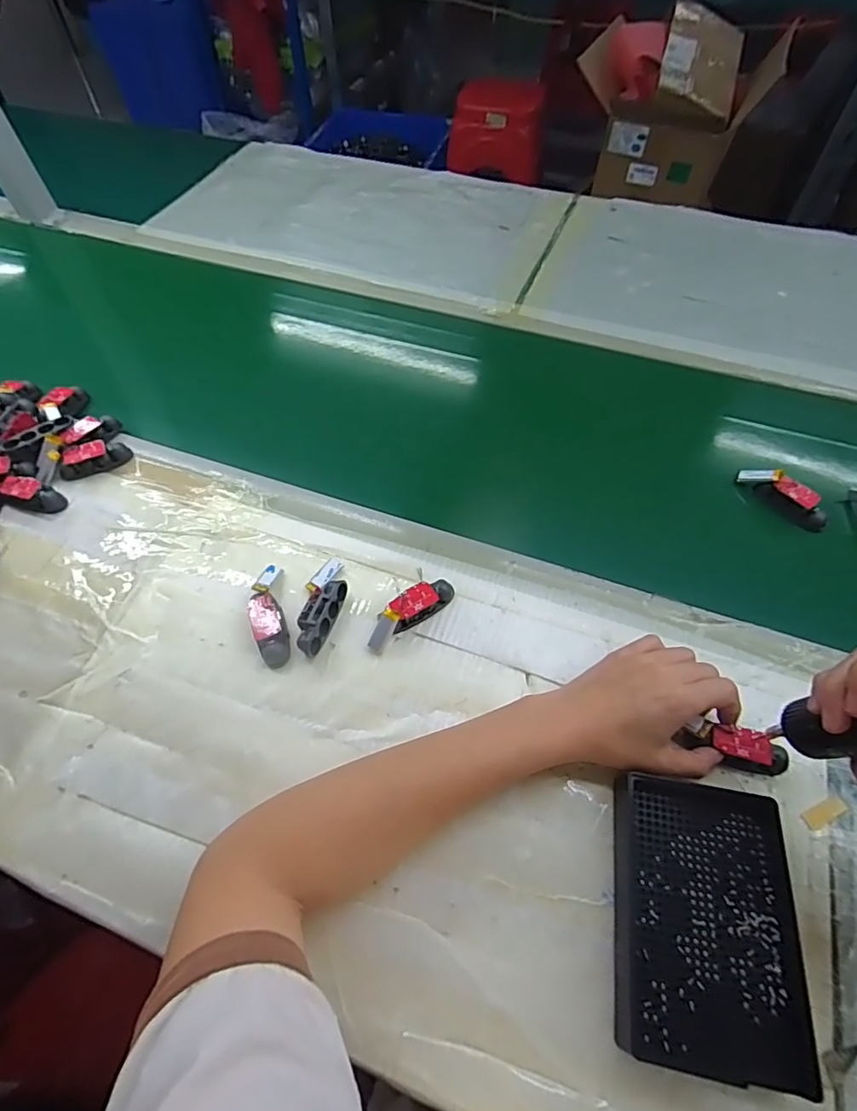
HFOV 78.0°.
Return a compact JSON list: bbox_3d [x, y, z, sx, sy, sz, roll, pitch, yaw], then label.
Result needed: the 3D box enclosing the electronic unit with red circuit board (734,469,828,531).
[{"bbox_3d":[0.321,-0.056,0.476,0.023,0.021,0.081,-32,62,-18],"label":"electronic unit with red circuit board"}]

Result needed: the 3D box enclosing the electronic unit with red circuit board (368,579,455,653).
[{"bbox_3d":[-0.015,0.042,0.412,0.079,0.019,0.023,-33,63,-19],"label":"electronic unit with red circuit board"}]

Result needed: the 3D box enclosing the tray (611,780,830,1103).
[{"bbox_3d":[0.156,0.203,0.300,0.091,0.022,0.135,9,58,6],"label":"tray"}]

